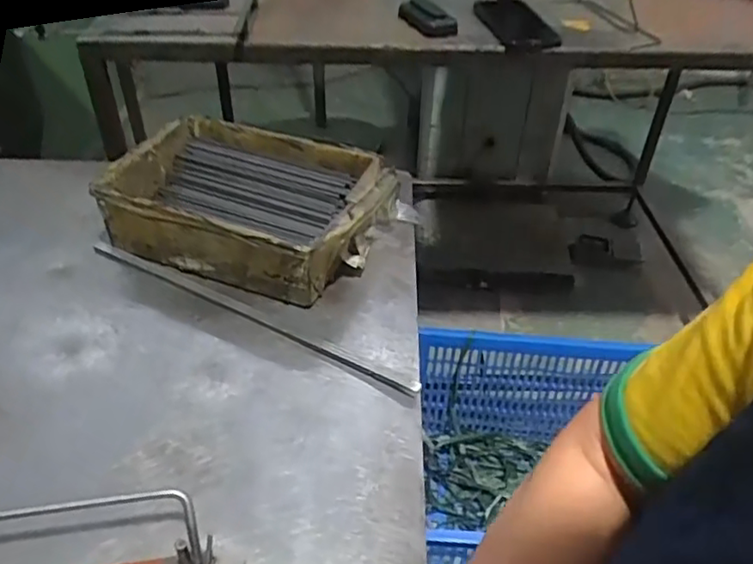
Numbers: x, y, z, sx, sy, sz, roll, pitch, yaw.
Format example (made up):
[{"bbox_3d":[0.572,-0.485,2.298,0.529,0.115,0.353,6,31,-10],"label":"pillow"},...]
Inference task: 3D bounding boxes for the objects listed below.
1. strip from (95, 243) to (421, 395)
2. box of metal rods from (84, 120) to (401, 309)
[{"bbox_3d":[-0.127,0.027,0.588,0.369,0.008,0.012,22,44,20],"label":"strip"},{"bbox_3d":[-0.130,-0.082,0.656,0.265,0.077,0.186,17,42,14],"label":"box of metal rods"}]

